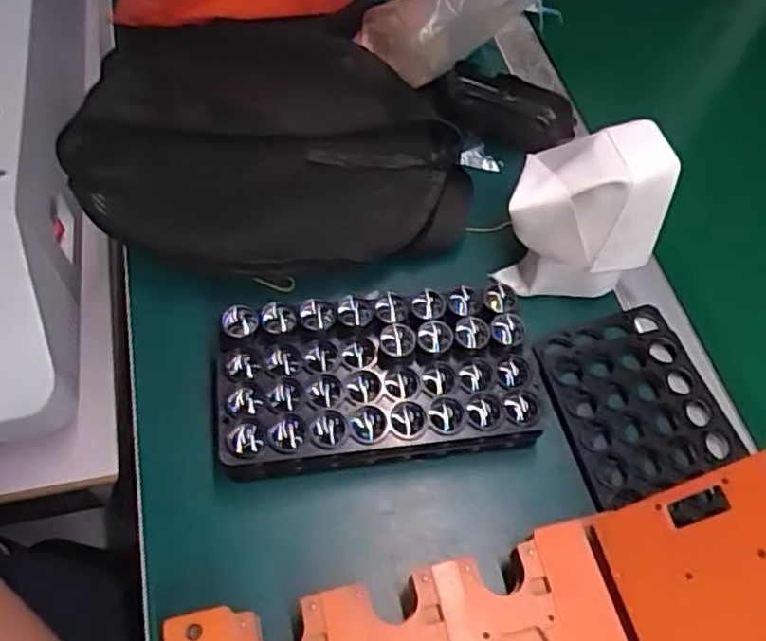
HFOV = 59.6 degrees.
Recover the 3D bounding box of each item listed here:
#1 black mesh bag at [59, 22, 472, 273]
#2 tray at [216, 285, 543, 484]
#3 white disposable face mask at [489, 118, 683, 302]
[{"bbox_3d":[-0.091,-0.133,0.513,0.315,0.048,0.228,5,60,0],"label":"black mesh bag"},{"bbox_3d":[-0.004,0.037,0.417,0.190,0.050,0.094,-5,60,-6],"label":"tray"},{"bbox_3d":[0.128,-0.069,0.449,0.099,0.115,0.067,-4,60,-5],"label":"white disposable face mask"}]

